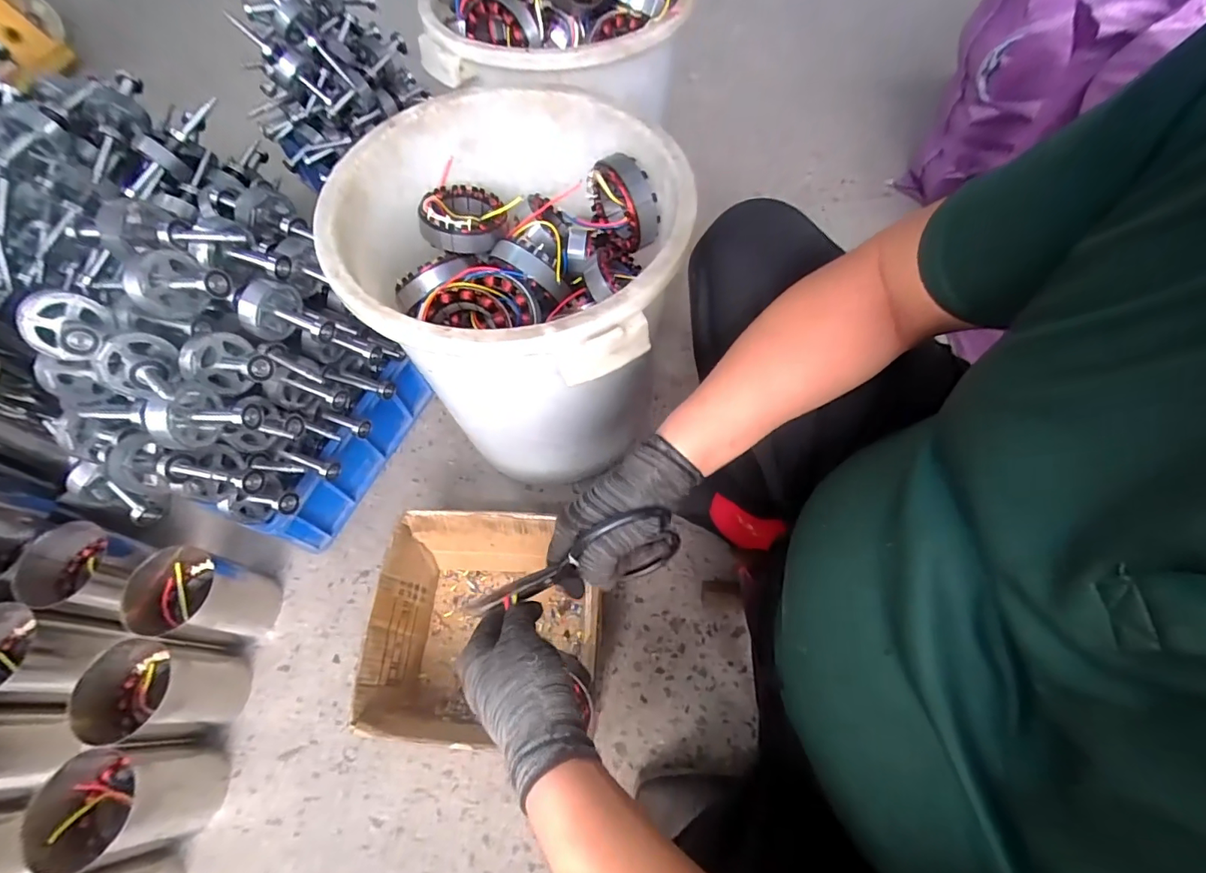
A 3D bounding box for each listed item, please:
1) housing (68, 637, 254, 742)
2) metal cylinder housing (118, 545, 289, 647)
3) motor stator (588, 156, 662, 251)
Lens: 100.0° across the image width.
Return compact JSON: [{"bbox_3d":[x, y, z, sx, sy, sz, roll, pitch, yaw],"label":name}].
[{"bbox_3d":[-0.604,0.351,0.699,0.121,0.166,0.113,-1,62,2],"label":"housing"},{"bbox_3d":[-0.588,0.242,0.755,0.111,0.172,0.118,-1,62,2],"label":"metal cylinder housing"},{"bbox_3d":[0.025,-0.305,0.663,0.043,0.102,0.105,-34,66,-15],"label":"motor stator"}]

